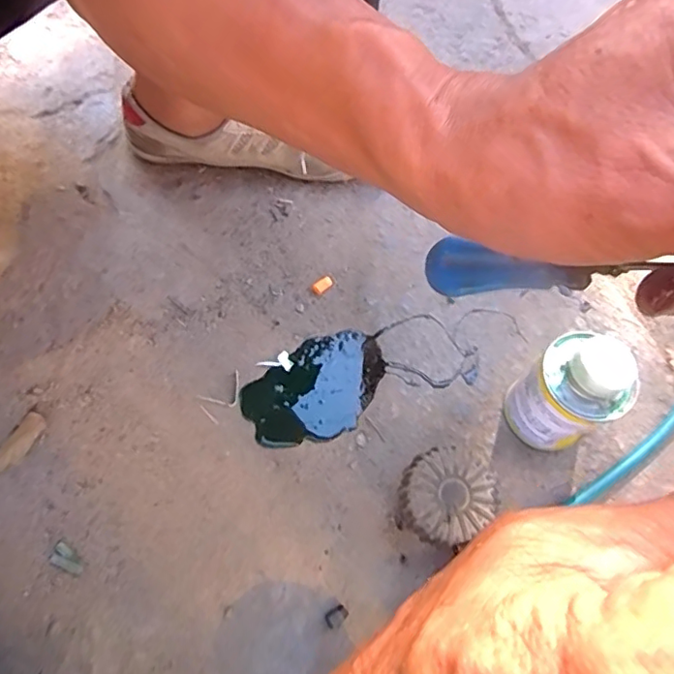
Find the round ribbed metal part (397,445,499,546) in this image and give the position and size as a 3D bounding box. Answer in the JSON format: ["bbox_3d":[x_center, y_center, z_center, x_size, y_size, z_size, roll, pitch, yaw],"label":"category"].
[{"bbox_3d":[0.081,0.121,0.420,0.063,0.041,0.067,2,62,-4],"label":"round ribbed metal part"}]

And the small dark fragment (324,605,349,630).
[{"bbox_3d":[0.000,0.200,0.396,0.016,0.005,0.011,-28,69,-16],"label":"small dark fragment"}]

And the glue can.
[{"bbox_3d":[0.169,0.043,0.414,0.054,0.121,0.064,-33,70,-20],"label":"glue can"}]

